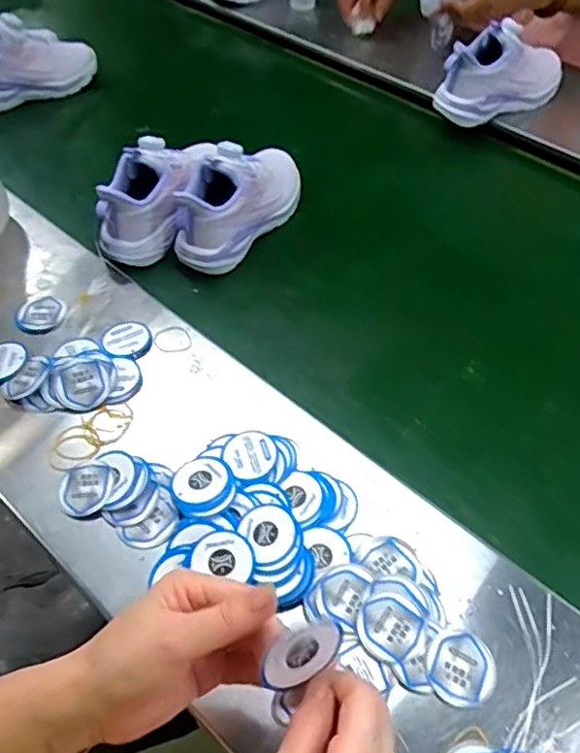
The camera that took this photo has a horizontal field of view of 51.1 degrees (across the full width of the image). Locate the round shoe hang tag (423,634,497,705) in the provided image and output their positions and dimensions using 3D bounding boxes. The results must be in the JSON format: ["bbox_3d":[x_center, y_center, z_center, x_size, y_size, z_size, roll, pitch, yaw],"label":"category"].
[{"bbox_3d":[0.120,0.206,0.425,0.049,0.010,0.045,-27,59,-17],"label":"round shoe hang tag"}]

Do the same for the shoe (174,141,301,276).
[{"bbox_3d":[-0.060,-0.207,0.705,0.067,0.124,0.186,33,62,21],"label":"shoe"}]

